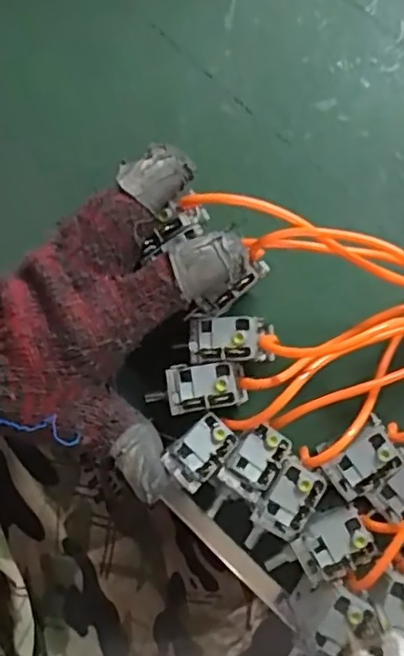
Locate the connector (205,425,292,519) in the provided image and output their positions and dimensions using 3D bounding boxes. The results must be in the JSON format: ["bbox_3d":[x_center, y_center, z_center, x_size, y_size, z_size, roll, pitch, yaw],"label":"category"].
[{"bbox_3d":[0.022,0.078,0.323,0.024,0.017,0.056,39,99,10],"label":"connector"}]

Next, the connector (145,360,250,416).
[{"bbox_3d":[-0.003,0.031,0.327,0.051,0.013,0.024,-6,79,-1],"label":"connector"}]

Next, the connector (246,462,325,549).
[{"bbox_3d":[0.039,0.097,0.321,0.023,0.014,0.059,39,113,10],"label":"connector"}]

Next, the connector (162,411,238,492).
[{"bbox_3d":[0.000,0.065,0.322,0.036,0.010,0.025,-40,82,-7],"label":"connector"}]

